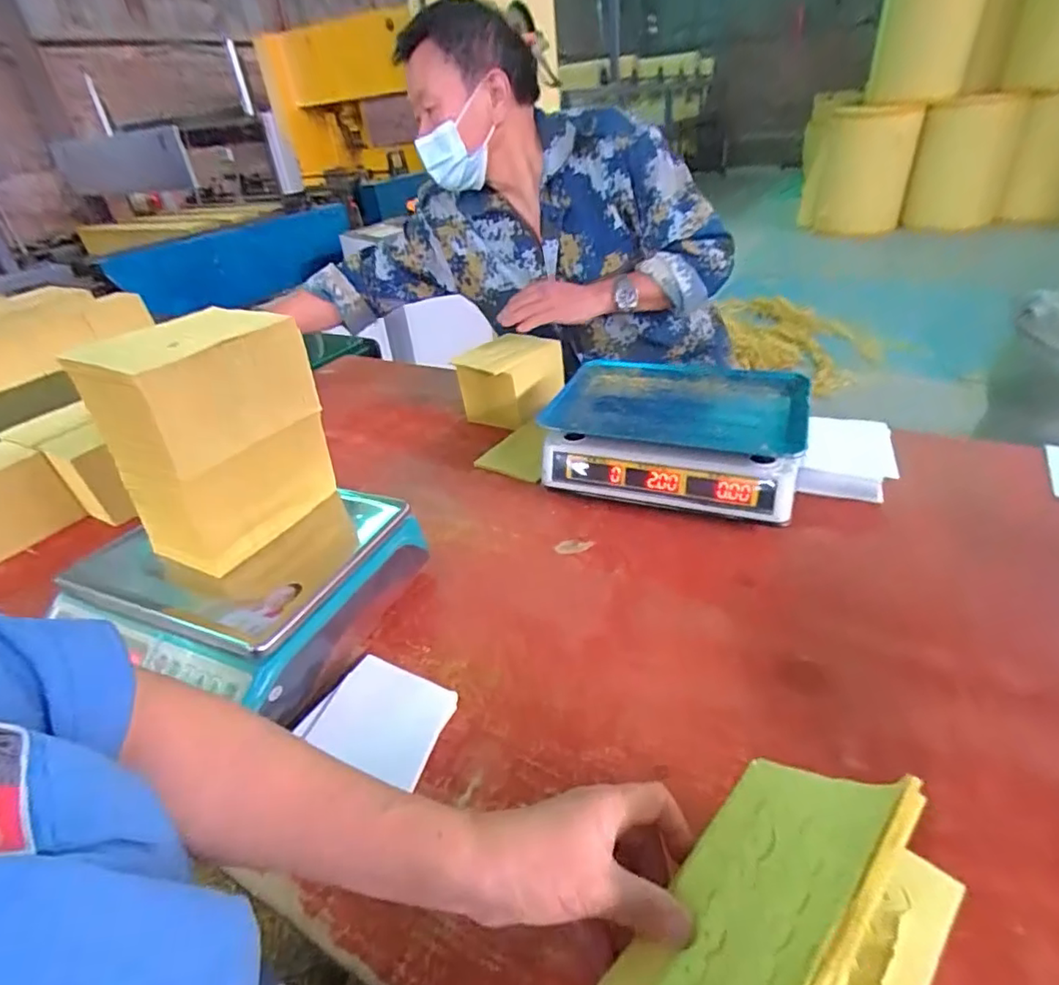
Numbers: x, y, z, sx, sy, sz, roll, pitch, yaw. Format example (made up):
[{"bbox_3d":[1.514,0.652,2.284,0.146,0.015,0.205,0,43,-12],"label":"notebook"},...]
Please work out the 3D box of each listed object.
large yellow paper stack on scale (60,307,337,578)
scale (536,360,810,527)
[{"bbox_3d":[-0.312,-0.055,0.581,0.126,0.203,0.162,14,39,28],"label":"large yellow paper stack on scale"},{"bbox_3d":[0.202,-0.087,0.809,0.329,0.096,0.247,9,36,22],"label":"scale"}]

